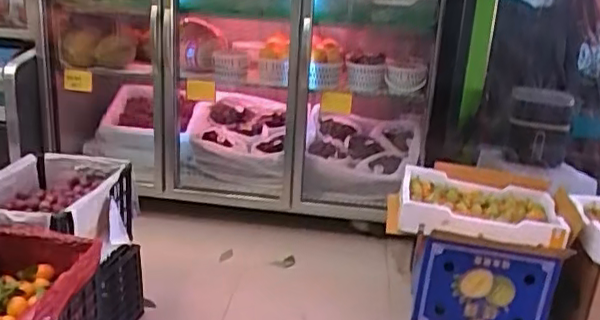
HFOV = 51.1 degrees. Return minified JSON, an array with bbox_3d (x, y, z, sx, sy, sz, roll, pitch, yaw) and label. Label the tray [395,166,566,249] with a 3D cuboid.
[{"bbox_3d":[0.542,0.142,1.887,0.461,0.139,0.218,7,19,11],"label":"tray"}]

